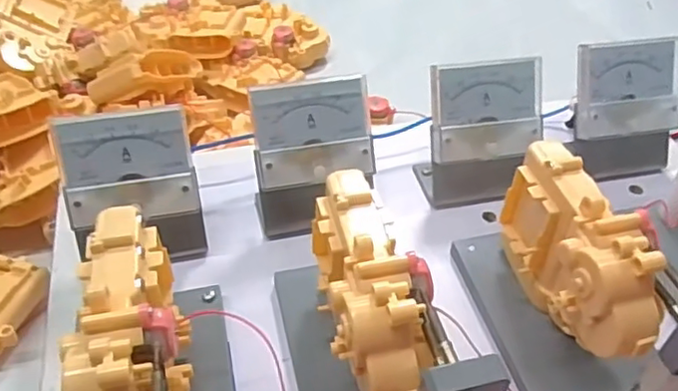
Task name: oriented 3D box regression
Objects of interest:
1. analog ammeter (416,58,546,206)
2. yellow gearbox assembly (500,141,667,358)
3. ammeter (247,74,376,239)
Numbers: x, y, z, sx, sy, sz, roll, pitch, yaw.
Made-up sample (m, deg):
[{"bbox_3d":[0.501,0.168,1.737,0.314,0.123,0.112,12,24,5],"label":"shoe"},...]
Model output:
[{"bbox_3d":[0.086,-0.035,0.356,0.067,0.074,0.043,-8,45,-9],"label":"analog ammeter"},{"bbox_3d":[0.106,0.026,0.273,0.031,0.062,0.096,-7,45,-8],"label":"yellow gearbox assembly"},{"bbox_3d":[-0.015,-0.022,0.339,0.067,0.071,0.041,-13,46,-14],"label":"ammeter"}]

